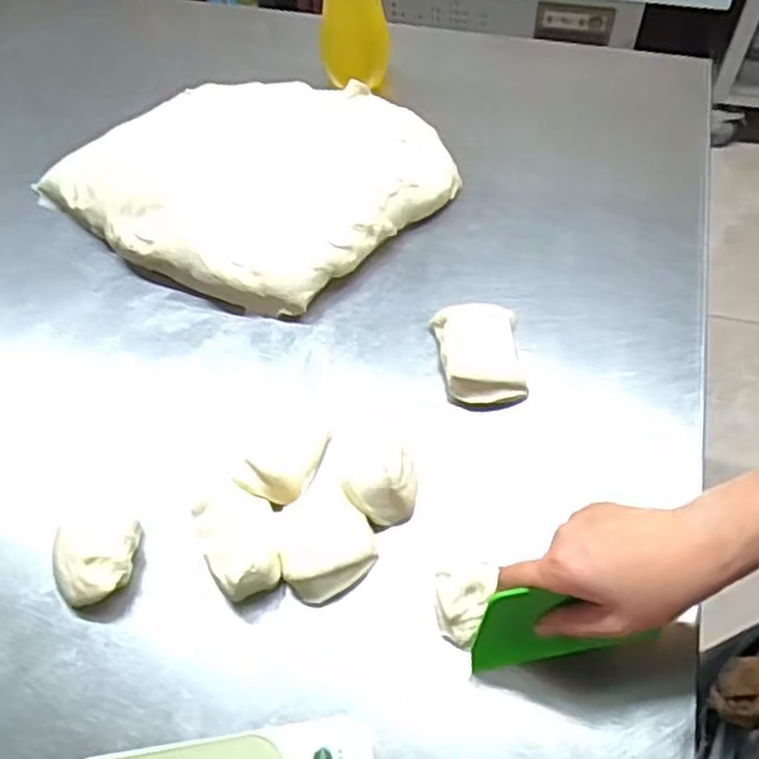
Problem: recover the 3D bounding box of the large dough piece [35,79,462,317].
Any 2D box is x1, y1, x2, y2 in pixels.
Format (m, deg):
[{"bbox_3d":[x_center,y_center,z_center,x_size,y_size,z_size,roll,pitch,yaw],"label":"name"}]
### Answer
[{"bbox_3d":[-0.116,-0.215,0.756,0.318,0.055,0.326,38,65,23],"label":"large dough piece"}]

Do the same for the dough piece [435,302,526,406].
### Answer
[{"bbox_3d":[0.085,-0.025,0.637,0.068,0.031,0.097,-2,56,0],"label":"dough piece"}]

